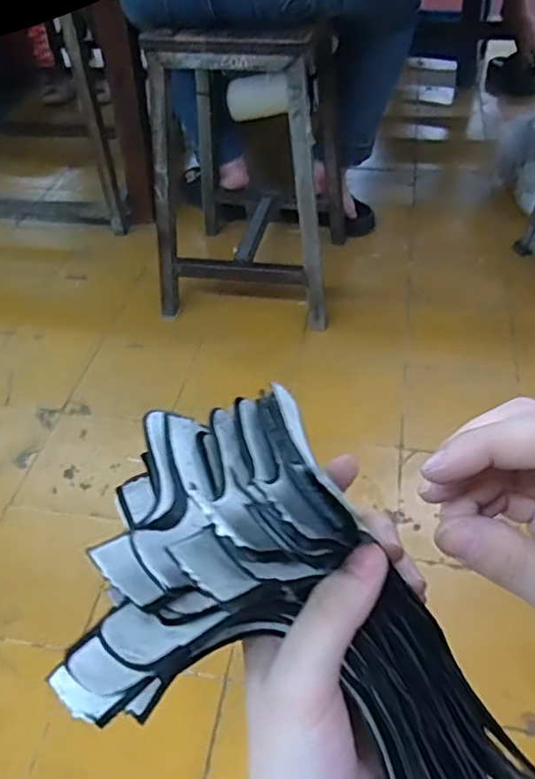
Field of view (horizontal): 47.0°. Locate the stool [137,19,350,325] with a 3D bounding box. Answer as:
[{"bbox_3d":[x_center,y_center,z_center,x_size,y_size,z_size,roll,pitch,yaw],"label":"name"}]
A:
[{"bbox_3d":[-0.023,-0.430,1.179,0.327,0.505,0.341,8,48,10],"label":"stool"}]

